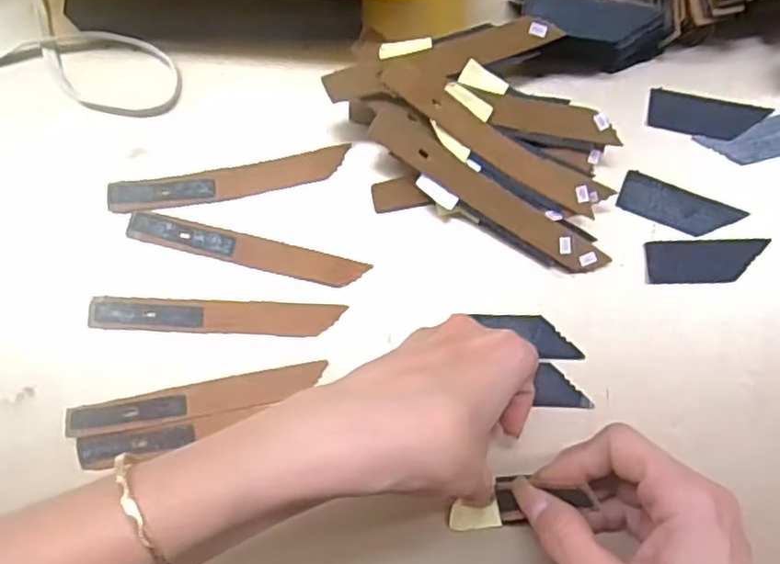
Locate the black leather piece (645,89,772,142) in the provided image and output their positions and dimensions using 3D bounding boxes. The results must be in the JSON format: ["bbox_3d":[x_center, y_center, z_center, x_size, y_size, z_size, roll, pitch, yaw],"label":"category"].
[{"bbox_3d":[0.175,-0.090,0.368,0.066,0.006,0.024,9,76,-5],"label":"black leather piece"}]

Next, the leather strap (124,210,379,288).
[{"bbox_3d":[-0.074,-0.016,0.346,0.121,0.004,0.015,13,80,0],"label":"leather strap"}]

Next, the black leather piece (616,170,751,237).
[{"bbox_3d":[0.154,-0.039,0.355,0.062,0.004,0.023,23,80,2],"label":"black leather piece"}]

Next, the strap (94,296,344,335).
[{"bbox_3d":[-0.087,0.018,0.341,0.124,0.005,0.017,1,80,-2],"label":"strap"}]

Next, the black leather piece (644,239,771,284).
[{"bbox_3d":[0.167,-0.011,0.351,0.063,0.004,0.022,-1,80,-2],"label":"black leather piece"}]

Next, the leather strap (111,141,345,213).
[{"bbox_3d":[-0.083,-0.053,0.353,0.123,0.004,0.019,-11,80,-6],"label":"leather strap"}]

